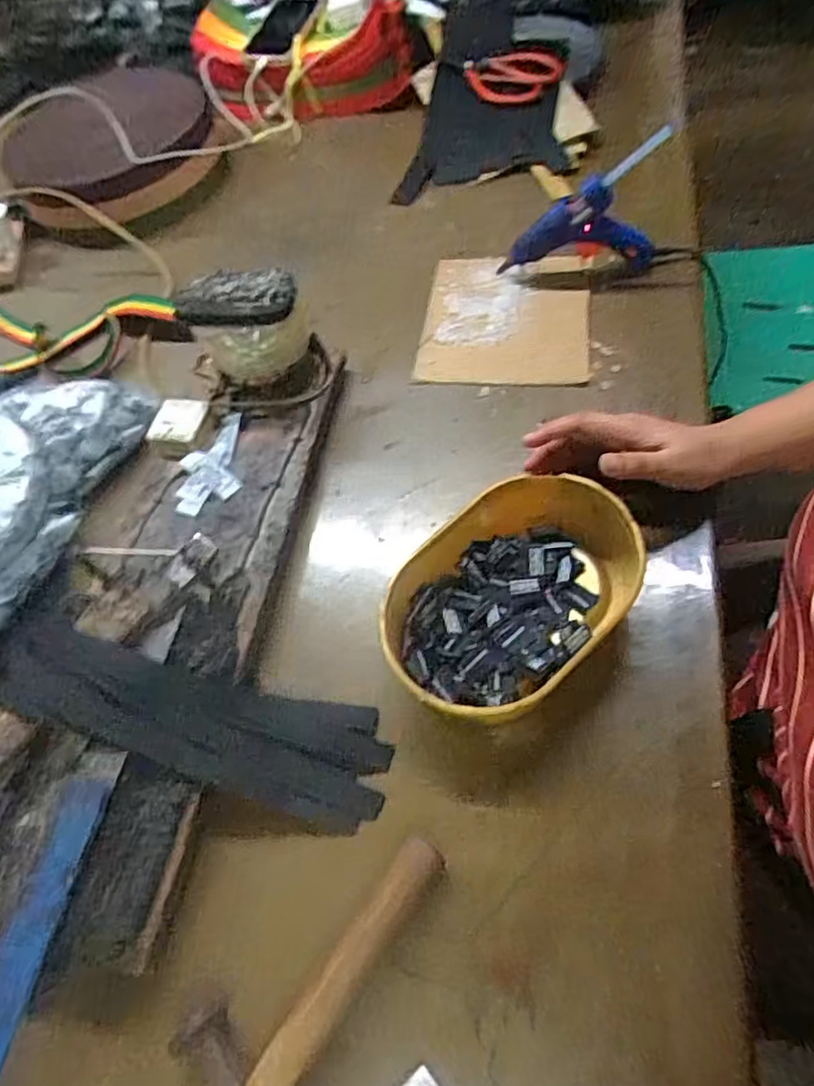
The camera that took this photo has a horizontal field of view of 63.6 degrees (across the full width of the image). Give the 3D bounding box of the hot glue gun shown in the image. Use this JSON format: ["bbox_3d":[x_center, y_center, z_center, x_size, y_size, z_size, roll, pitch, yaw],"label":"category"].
[{"bbox_3d":[0.165,-0.312,0.606,0.138,0.117,0.024,-2,58,11],"label":"hot glue gun"}]

